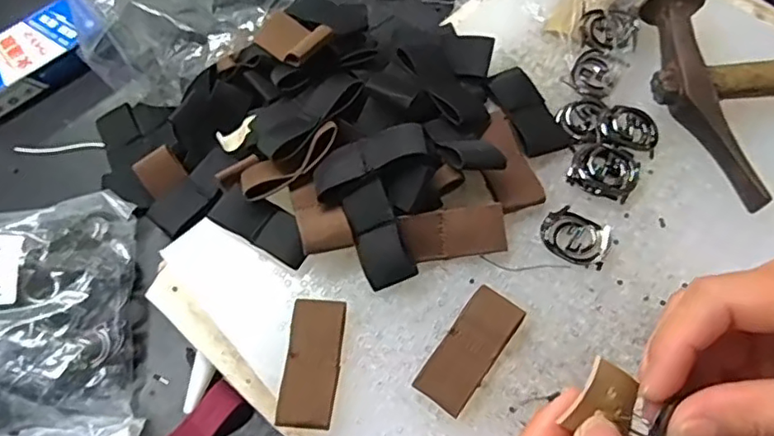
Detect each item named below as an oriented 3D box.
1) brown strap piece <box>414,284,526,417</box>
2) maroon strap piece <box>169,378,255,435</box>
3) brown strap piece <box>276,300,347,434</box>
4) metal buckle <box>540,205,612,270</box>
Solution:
[{"bbox_3d":[0.040,0.062,0.288,0.025,0.004,0.060,32,72,16],"label":"brown strap piece"},{"bbox_3d":[-0.100,0.117,0.326,0.024,0.012,0.055,37,72,19],"label":"maroon strap piece"},{"bbox_3d":[-0.036,0.069,0.290,0.025,0.008,0.060,4,65,6],"label":"brown strap piece"},{"bbox_3d":[0.098,0.010,0.314,0.034,0.006,0.026,30,70,17],"label":"metal buckle"}]

